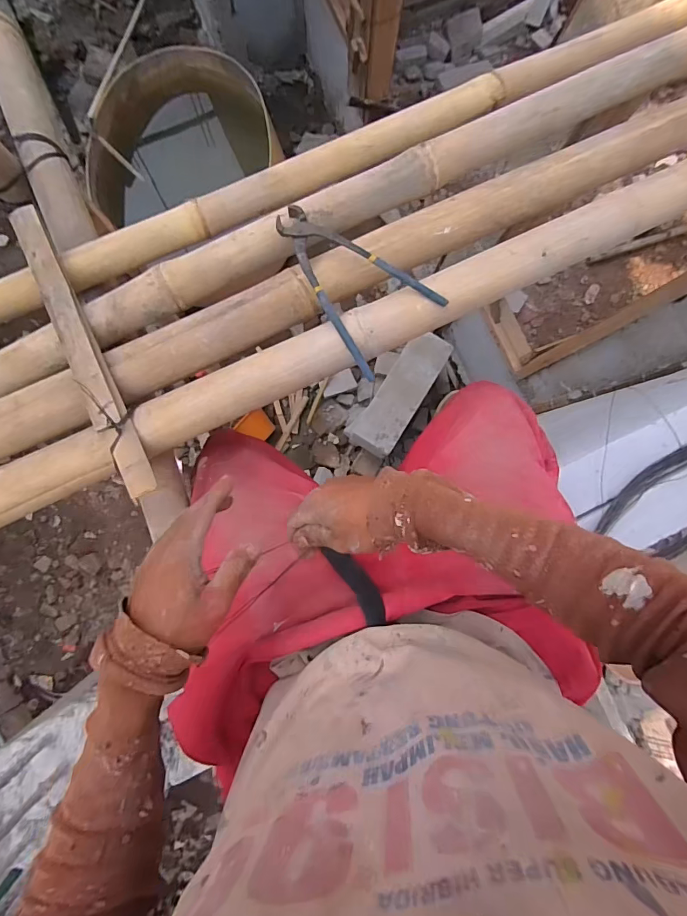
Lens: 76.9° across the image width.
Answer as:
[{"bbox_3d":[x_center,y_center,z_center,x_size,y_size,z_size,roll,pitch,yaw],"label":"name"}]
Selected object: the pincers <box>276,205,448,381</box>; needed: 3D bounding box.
[{"bbox_3d":[0.006,-0.211,0.505,0.125,0.021,0.210,-42,89,-3],"label":"pincers"}]

